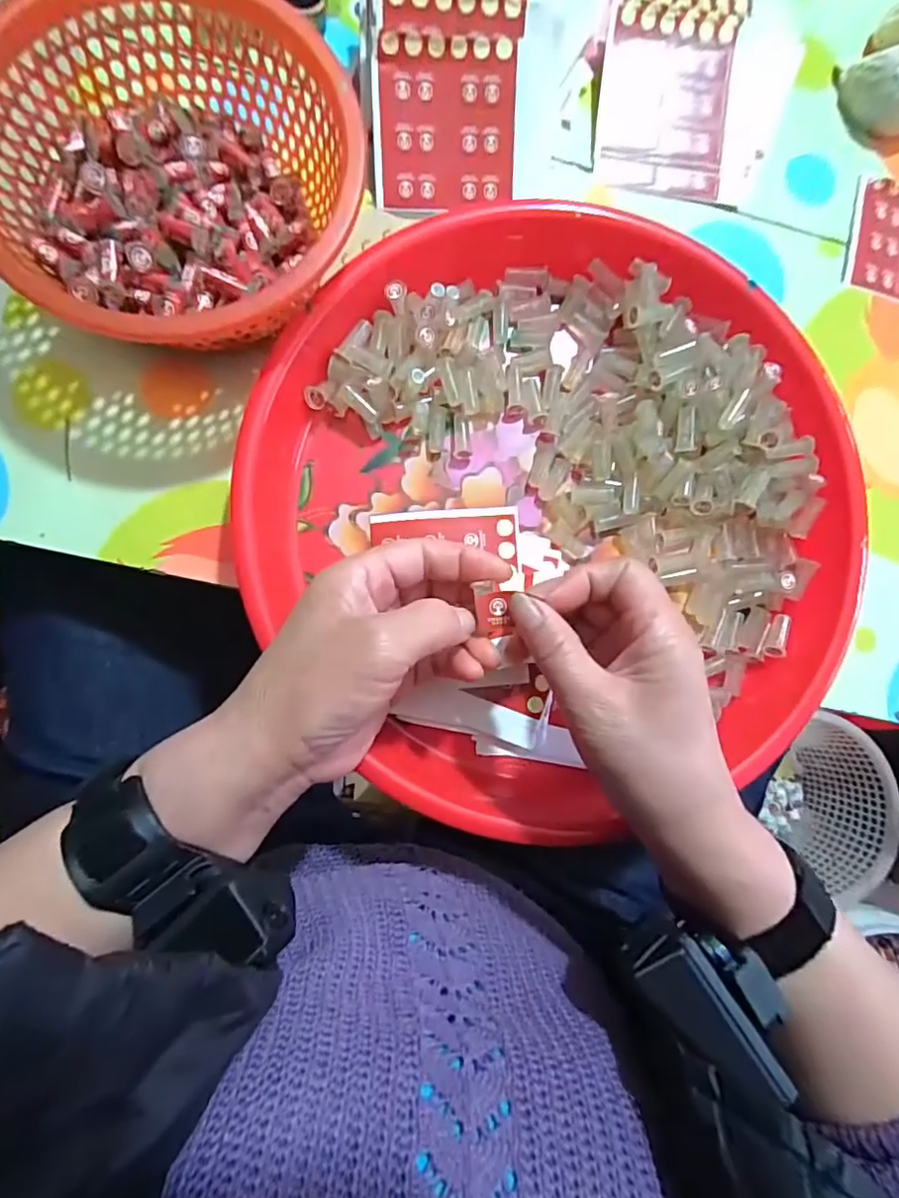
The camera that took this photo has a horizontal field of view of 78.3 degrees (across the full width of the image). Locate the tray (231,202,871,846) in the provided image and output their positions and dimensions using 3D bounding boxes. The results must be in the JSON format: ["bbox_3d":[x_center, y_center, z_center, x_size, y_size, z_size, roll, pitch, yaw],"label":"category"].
[{"bbox_3d":[0.064,-0.047,0.307,0.320,0.046,0.321,0,85,-6],"label":"tray"}]

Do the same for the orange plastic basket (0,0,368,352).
[{"bbox_3d":[-0.136,-0.203,0.271,0.167,0.067,0.161,0,85,-6],"label":"orange plastic basket"}]

